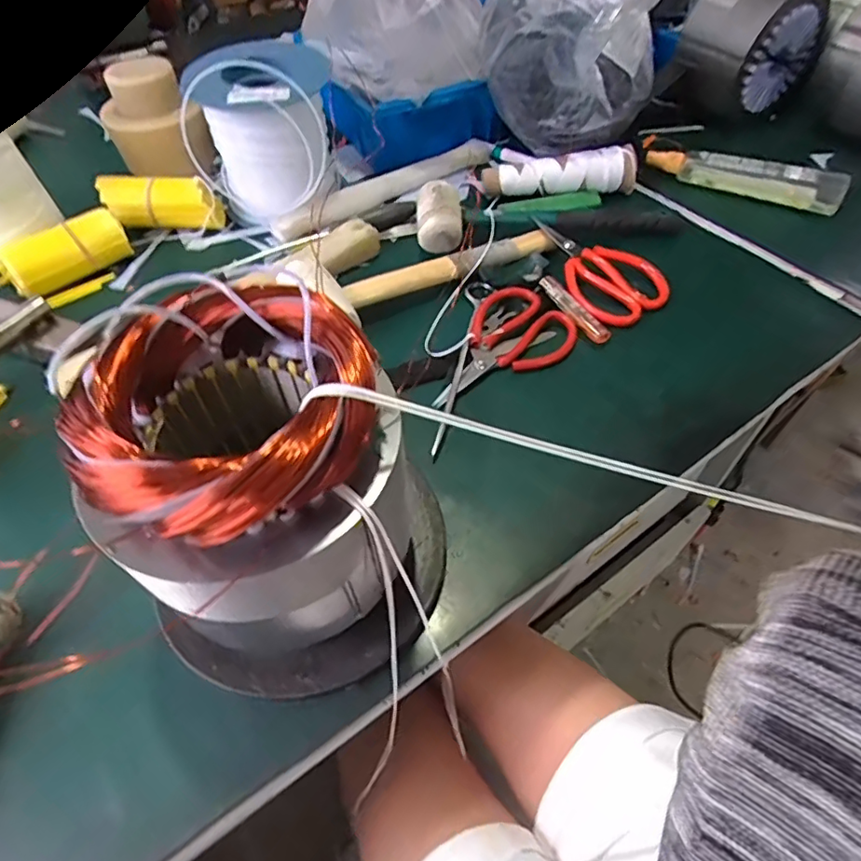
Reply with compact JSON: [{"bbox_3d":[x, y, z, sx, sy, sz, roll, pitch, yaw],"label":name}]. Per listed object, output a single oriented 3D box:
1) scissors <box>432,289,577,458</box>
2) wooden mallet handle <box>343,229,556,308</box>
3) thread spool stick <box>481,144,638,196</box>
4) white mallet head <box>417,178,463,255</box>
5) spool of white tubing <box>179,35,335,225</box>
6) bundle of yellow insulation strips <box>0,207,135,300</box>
[{"bbox_3d":[0.049,-0.067,0.507,0.187,0.020,0.086,-35,71,-22],"label":"scissors"},{"bbox_3d":[0.023,-0.168,0.569,0.225,0.018,0.029,-23,54,-16],"label":"wooden mallet handle"},{"bbox_3d":[0.153,-0.307,0.659,0.171,0.037,0.042,-6,51,-3],"label":"thread spool stick"},{"bbox_3d":[0.009,-0.232,0.606,0.050,0.047,0.065,-4,51,-2],"label":"white mallet head"},{"bbox_3d":[-0.182,-0.327,0.631,0.136,0.160,0.126,-1,51,1],"label":"spool of white tubing"},{"bbox_3d":[-0.380,-0.182,0.581,0.046,0.047,0.127,35,60,26],"label":"bundle of yellow insulation strips"}]

